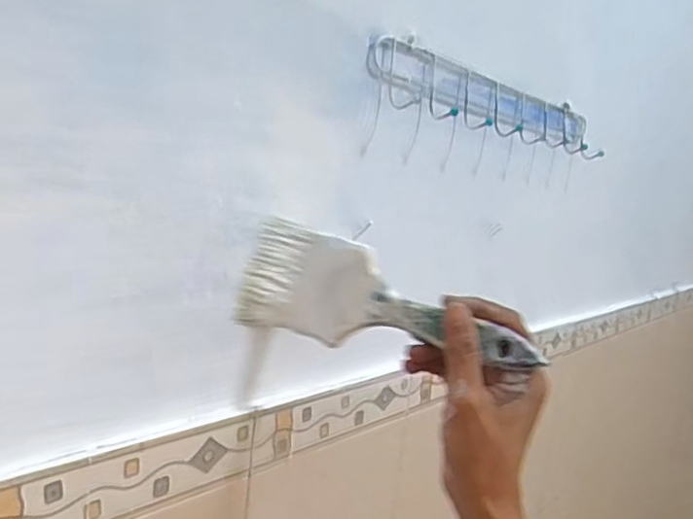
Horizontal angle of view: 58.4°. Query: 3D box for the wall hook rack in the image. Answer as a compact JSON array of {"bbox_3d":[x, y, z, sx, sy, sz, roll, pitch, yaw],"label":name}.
[{"bbox_3d":[0.171,-0.155,0.648,0.050,0.057,0.453,14,10,39],"label":"wall hook rack"}]

